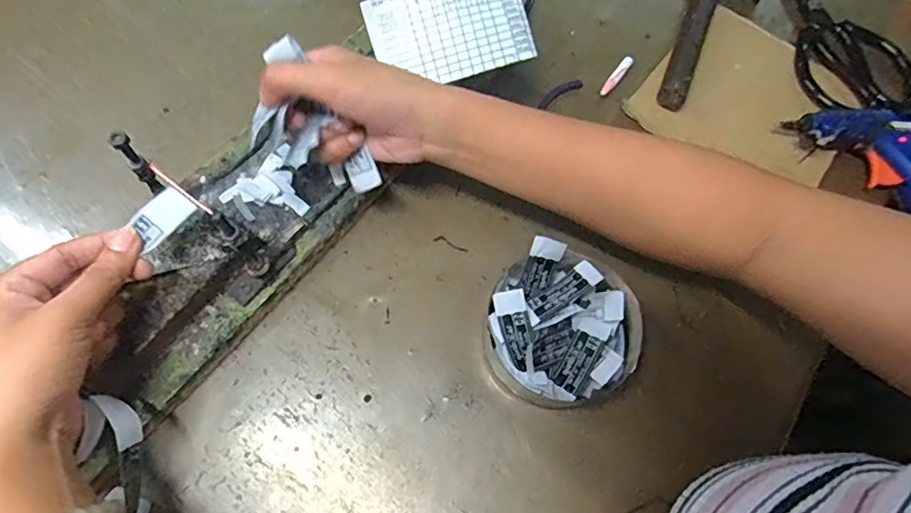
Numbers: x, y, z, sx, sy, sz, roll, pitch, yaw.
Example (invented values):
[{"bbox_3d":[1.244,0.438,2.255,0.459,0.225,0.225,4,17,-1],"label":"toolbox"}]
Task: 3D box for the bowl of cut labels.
[{"bbox_3d":[0.068,0.048,0.357,0.096,0.042,0.095,1,69,-2],"label":"bowl of cut labels"}]

